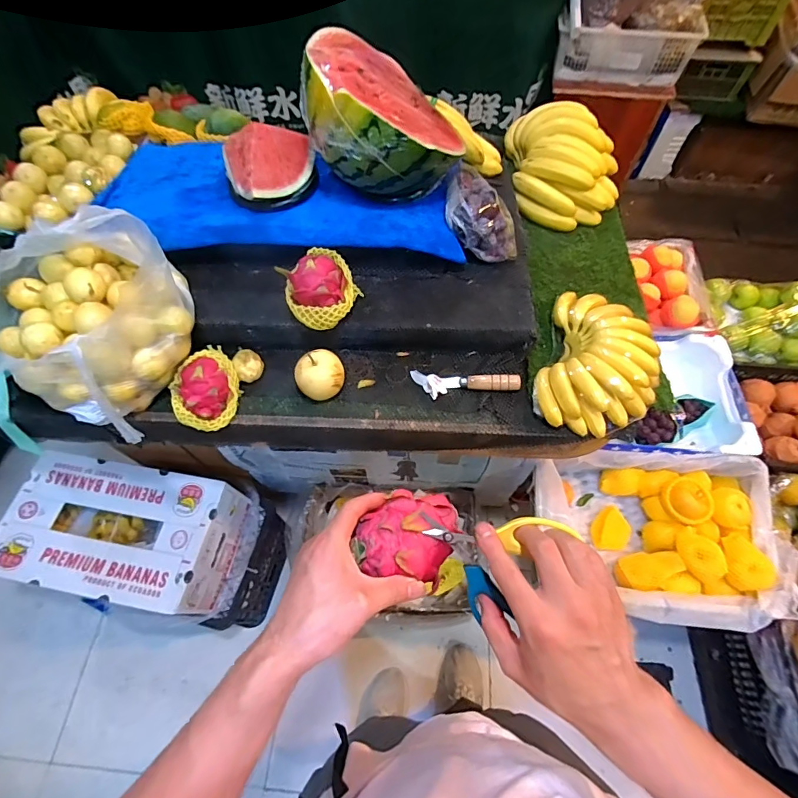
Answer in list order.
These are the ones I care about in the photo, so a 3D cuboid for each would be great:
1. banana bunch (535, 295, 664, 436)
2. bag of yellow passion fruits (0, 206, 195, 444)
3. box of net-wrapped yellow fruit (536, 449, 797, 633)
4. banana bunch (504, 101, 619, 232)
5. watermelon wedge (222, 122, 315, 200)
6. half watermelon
[{"bbox_3d":[0.330,-0.068,0.699,0.180,0.064,0.263,18,64,10],"label":"banana bunch"},{"bbox_3d":[-0.468,-0.124,0.643,0.269,0.220,0.257,18,64,10],"label":"bag of yellow passion fruits"},{"bbox_3d":[0.583,0.319,1.025,0.525,0.160,0.374,5,63,3],"label":"box of net-wrapped yellow fruit"},{"bbox_3d":[0.352,-0.500,0.917,0.222,0.107,0.277,4,62,3],"label":"banana bunch"},{"bbox_3d":[-0.210,-0.391,0.700,0.143,0.078,0.138,-18,64,-9],"label":"watermelon wedge"},{"bbox_3d":[-0.017,-0.418,0.667,0.226,0.178,0.216,0,62,1],"label":"half watermelon"}]

